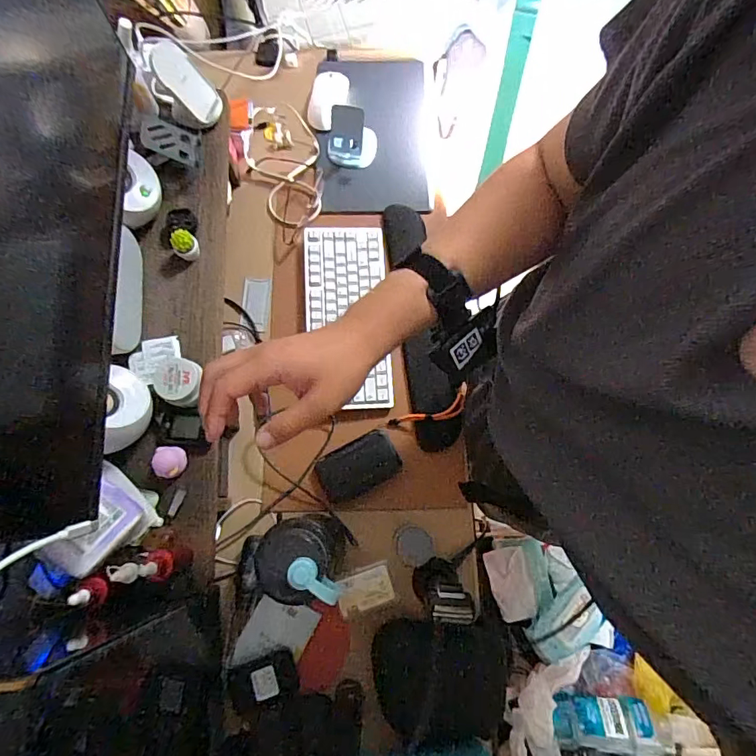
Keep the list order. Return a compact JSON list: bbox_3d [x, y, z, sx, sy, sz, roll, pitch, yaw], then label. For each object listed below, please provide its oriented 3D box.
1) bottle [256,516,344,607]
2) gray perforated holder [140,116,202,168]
[{"bbox_3d":[-0.090,0.218,0.597,0.096,0.226,0.081,-1,76,-1],"label":"bottle"},{"bbox_3d":[-0.312,-0.351,0.712,0.078,0.027,0.056,6,79,-36],"label":"gray perforated holder"}]

